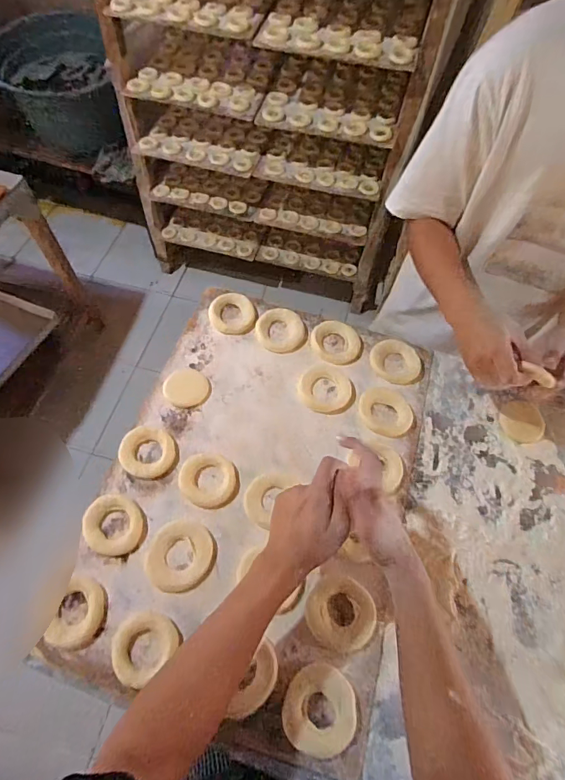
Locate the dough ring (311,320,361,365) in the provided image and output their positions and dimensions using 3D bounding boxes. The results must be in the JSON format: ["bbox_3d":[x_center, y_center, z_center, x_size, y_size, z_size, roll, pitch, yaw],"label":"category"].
[{"bbox_3d":[0.093,-0.083,0.730,0.083,0.012,0.081,1,62,-2],"label":"dough ring"}]

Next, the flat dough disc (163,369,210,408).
[{"bbox_3d":[-0.153,-0.005,0.674,0.068,0.008,0.063,1,62,-2],"label":"flat dough disc"}]

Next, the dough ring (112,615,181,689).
[{"bbox_3d":[-0.168,0.306,0.506,0.066,0.011,0.073,39,67,17],"label":"dough ring"}]

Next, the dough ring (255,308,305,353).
[{"bbox_3d":[-0.004,-0.105,0.736,0.085,0.016,0.078,1,62,-2],"label":"dough ring"}]

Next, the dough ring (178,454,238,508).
[{"bbox_3d":[-0.107,0.131,0.611,0.082,0.018,0.076,1,62,-2],"label":"dough ring"}]

